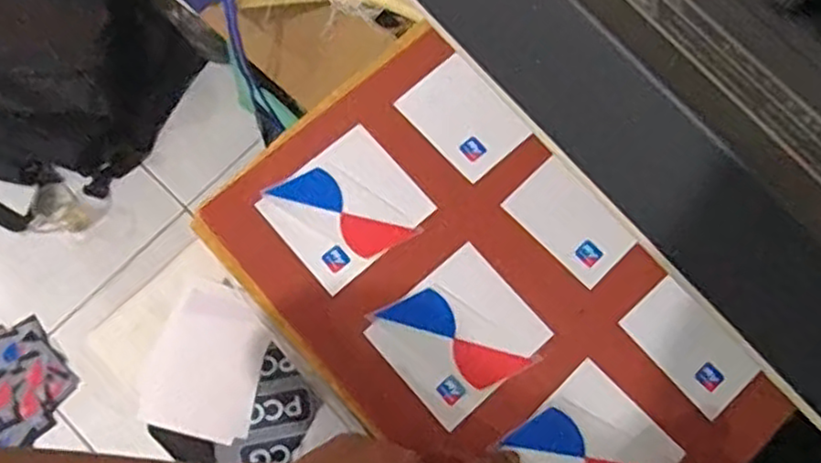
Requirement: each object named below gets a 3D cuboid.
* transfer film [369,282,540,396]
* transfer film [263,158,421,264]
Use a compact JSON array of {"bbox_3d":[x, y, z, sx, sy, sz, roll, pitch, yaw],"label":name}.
[{"bbox_3d":[0.031,0.074,0.493,0.108,0.004,0.047,33,77,9],"label":"transfer film"},{"bbox_3d":[-0.049,-0.015,0.513,0.103,0.005,0.048,33,74,5],"label":"transfer film"}]

